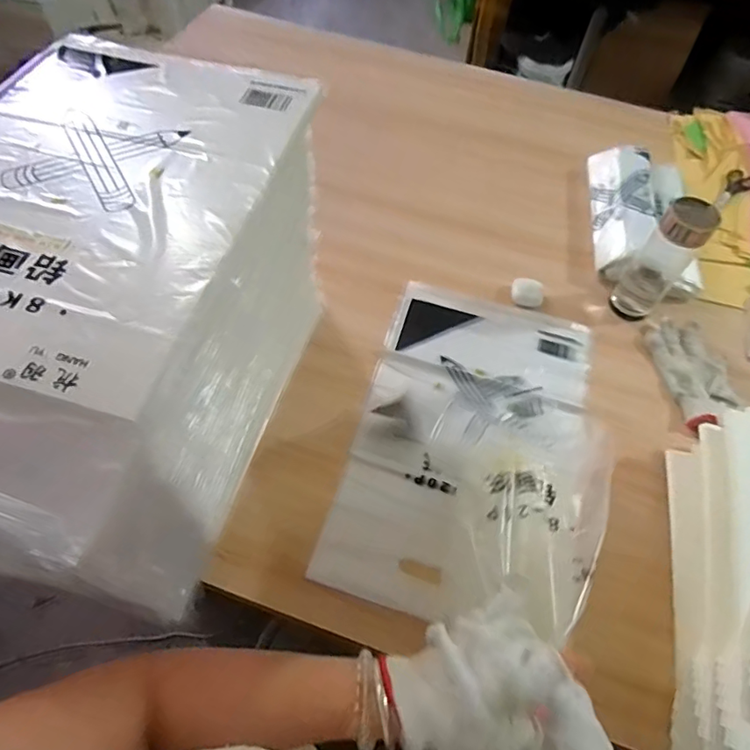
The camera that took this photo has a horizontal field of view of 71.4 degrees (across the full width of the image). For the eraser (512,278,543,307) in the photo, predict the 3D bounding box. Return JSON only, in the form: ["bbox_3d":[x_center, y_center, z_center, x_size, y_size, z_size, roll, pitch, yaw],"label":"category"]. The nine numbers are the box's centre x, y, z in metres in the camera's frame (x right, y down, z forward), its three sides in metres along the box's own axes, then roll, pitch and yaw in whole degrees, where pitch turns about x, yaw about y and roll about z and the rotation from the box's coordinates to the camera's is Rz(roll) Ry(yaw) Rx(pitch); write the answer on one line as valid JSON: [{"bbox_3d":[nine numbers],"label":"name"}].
[{"bbox_3d":[0.237,-0.129,0.811,0.047,0.024,0.034,9,58,1],"label":"eraser"}]

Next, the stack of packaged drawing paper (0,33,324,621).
[{"bbox_3d":[-0.248,-0.050,0.518,0.267,0.309,0.446,14,58,4],"label":"stack of packaged drawing paper"}]

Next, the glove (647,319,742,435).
[{"bbox_3d":[0.461,-0.007,0.749,0.095,0.021,0.178,-3,59,-6],"label":"glove"}]

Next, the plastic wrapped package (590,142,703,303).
[{"bbox_3d":[0.457,-0.281,0.910,0.177,0.073,0.309,3,58,-3],"label":"plastic wrapped package"}]

